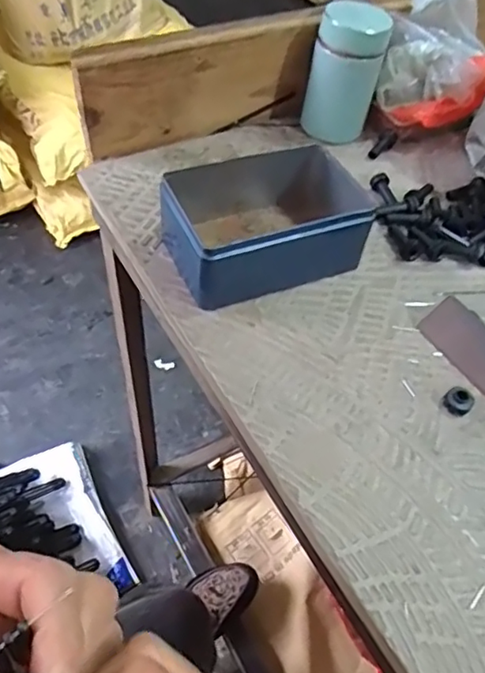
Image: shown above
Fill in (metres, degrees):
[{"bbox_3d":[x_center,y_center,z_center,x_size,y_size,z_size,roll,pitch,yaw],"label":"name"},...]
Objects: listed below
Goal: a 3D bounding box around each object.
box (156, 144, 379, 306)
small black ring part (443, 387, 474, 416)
[{"bbox_3d":[0.017,-0.091,0.461,0.148,0.063,0.103,-18,55,-18],"label":"box"},{"bbox_3d":[0.146,0.044,0.393,0.014,0.012,0.018,-36,62,-29],"label":"small black ring part"}]

